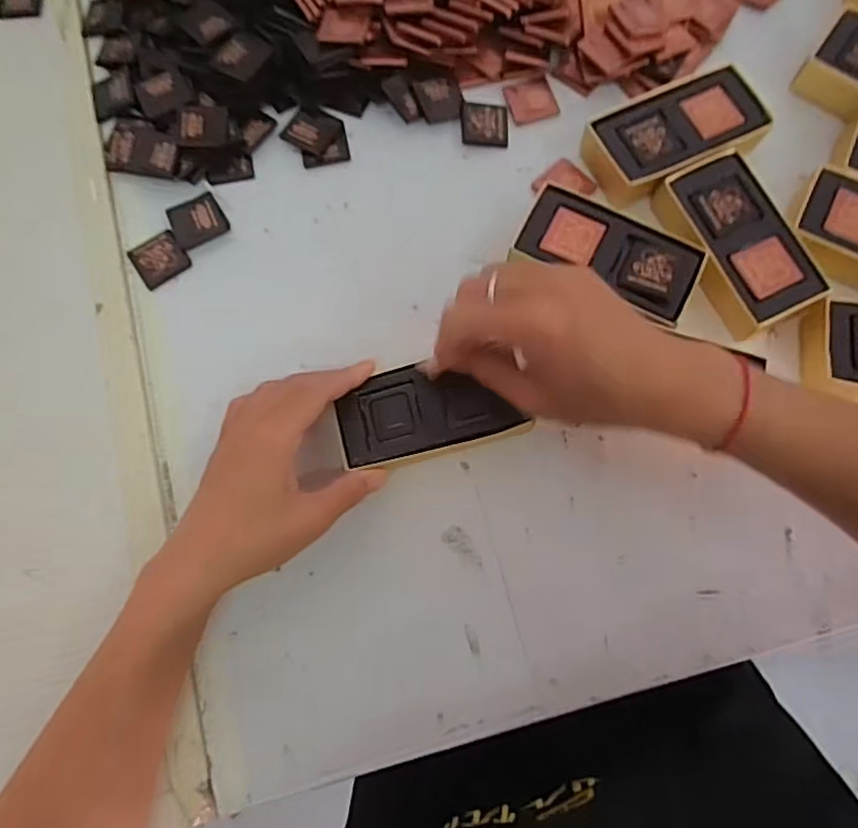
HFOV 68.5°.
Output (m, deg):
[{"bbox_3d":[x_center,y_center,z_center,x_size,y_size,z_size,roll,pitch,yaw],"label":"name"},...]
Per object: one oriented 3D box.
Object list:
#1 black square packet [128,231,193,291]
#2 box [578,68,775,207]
[{"bbox_3d":[-0.184,-0.106,0.430,0.034,0.004,0.034,-35,78,-6],"label":"black square packet"},{"bbox_3d":[0.168,-0.190,0.430,0.118,0.029,0.063,-26,77,-5],"label":"box"}]

